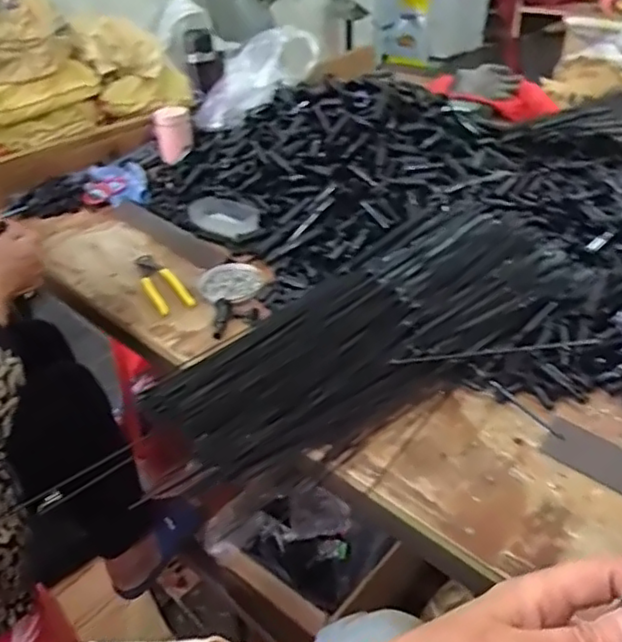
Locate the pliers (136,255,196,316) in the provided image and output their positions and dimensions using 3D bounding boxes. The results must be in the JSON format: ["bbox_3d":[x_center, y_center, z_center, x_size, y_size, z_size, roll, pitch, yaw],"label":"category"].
[{"bbox_3d":[-0.220,-0.056,0.932,0.054,0.022,0.155,-20,37,-22],"label":"pliers"}]

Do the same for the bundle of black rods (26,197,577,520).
[{"bbox_3d":[0.067,0.013,0.743,0.586,0.049,0.234,-33,52,-22],"label":"bundle of black rods"}]

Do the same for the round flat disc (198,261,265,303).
[{"bbox_3d":[-0.116,-0.056,0.922,0.091,0.019,0.090,-3,34,2],"label":"round flat disc"}]

